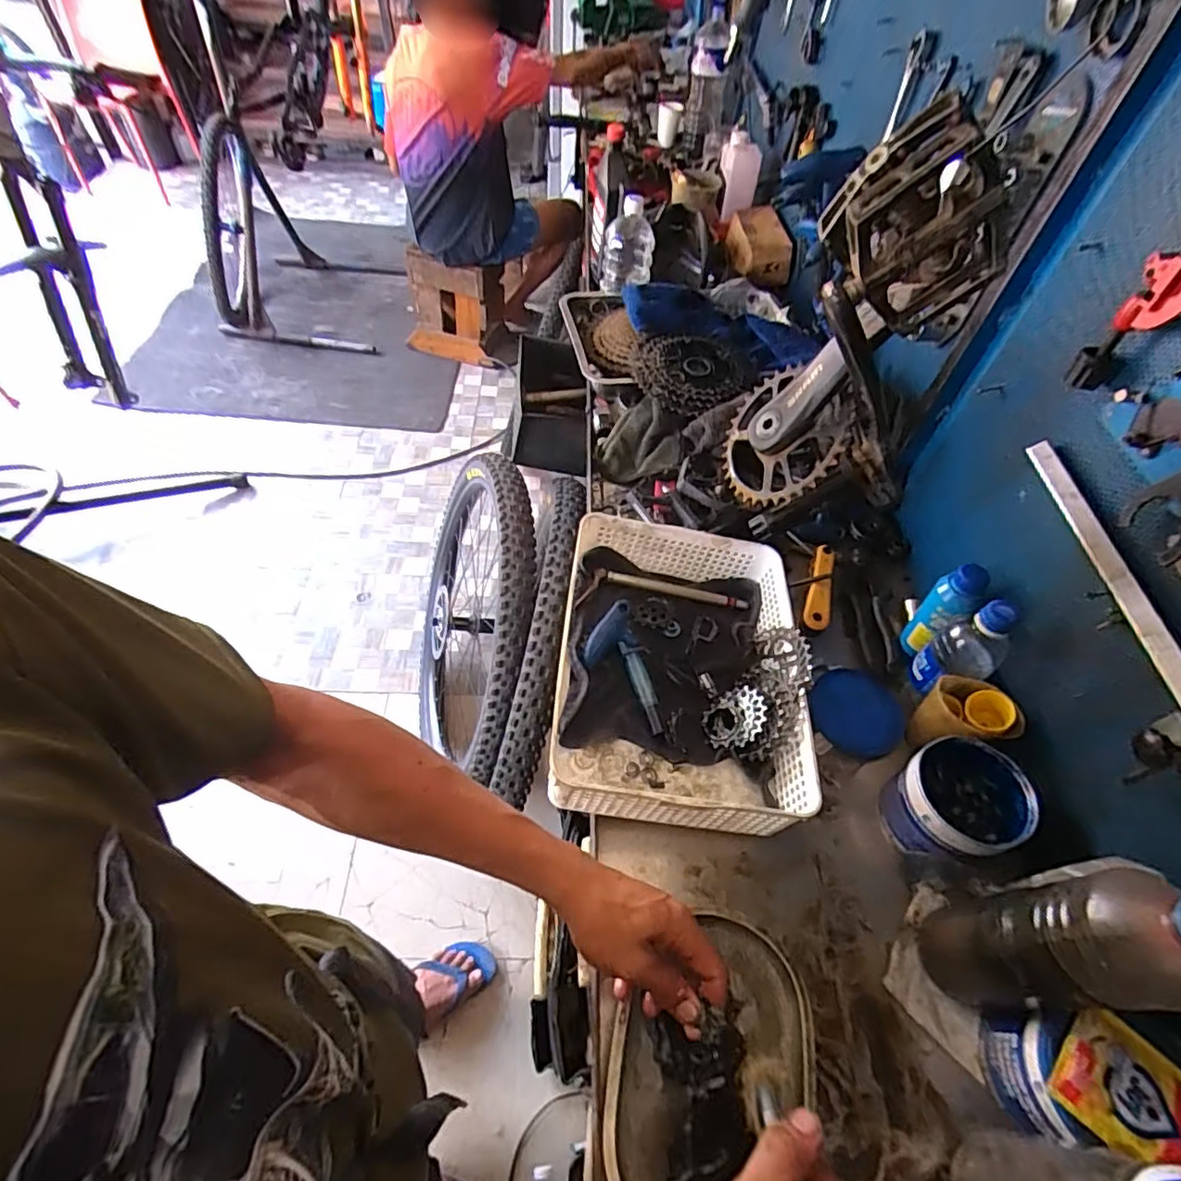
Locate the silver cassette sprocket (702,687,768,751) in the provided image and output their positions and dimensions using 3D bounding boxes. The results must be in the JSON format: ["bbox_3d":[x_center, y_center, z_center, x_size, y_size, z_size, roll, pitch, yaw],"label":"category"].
[{"bbox_3d":[0.157,0.138,0.639,0.068,0.028,0.060,-34,43,17],"label":"silver cassette sprocket"}]

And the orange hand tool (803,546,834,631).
[{"bbox_3d":[0.290,-0.006,0.755,0.030,0.021,0.121,16,53,7],"label":"orange hand tool"}]

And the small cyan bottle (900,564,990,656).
[{"bbox_3d":[0.384,0.027,0.667,0.039,0.135,0.040,-35,63,-27],"label":"small cyan bottle"}]

